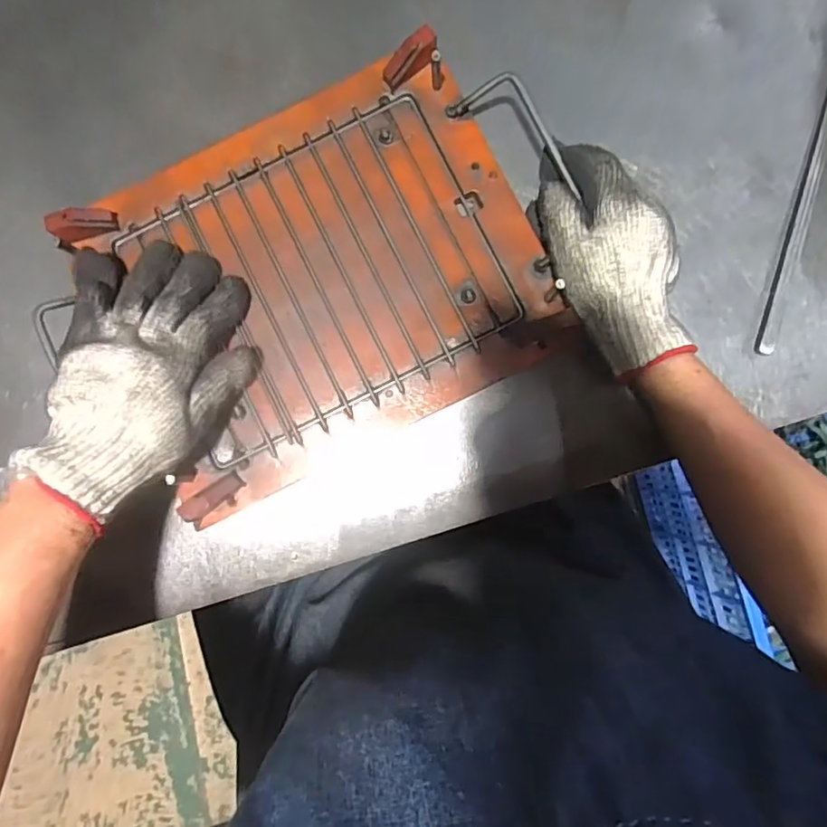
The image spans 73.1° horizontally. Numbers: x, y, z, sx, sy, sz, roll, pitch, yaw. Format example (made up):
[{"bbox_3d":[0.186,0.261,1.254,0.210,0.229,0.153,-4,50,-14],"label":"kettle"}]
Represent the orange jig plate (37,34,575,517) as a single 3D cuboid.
[{"bbox_3d":[-0.063,-0.094,0.393,0.287,0.029,0.242,-23,84,2],"label":"orange jig plate"}]

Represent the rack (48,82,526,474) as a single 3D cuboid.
[{"bbox_3d":[-0.067,-0.096,0.400,0.238,0.012,0.198,-26,84,2],"label":"rack"}]

